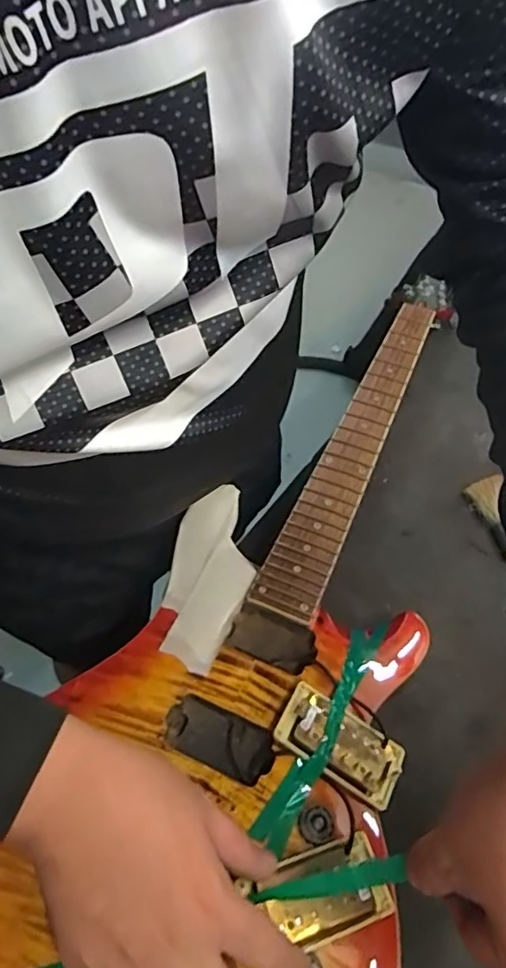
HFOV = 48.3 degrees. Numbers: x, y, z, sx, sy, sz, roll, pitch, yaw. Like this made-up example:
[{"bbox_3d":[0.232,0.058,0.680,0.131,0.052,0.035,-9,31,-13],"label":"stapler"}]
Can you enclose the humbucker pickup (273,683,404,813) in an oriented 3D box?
[{"bbox_3d":[0.063,0.186,0.405,0.090,0.017,0.046,33,58,7],"label":"humbucker pickup"}]

